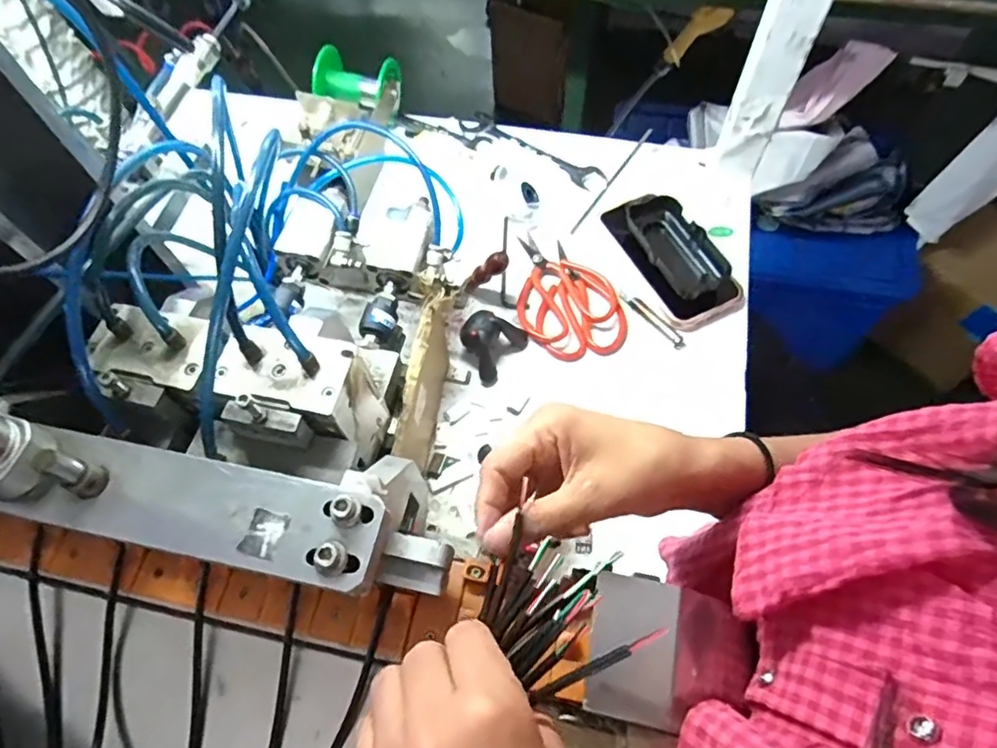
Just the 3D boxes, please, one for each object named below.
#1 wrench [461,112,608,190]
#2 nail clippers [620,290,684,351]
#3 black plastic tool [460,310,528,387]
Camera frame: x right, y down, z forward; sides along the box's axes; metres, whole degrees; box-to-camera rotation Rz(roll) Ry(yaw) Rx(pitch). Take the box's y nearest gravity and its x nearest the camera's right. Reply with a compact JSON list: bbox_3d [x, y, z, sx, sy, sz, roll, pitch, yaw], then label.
[{"bbox_3d":[0.034,-0.247,0.627,0.172,0.012,0.033,33,68,17],"label":"wrench"},{"bbox_3d":[0.140,-0.050,0.525,0.010,0.012,0.075,-37,67,-17],"label":"nail clippers"},{"bbox_3d":[-0.006,-0.029,0.498,0.040,0.047,0.060,33,67,17],"label":"black plastic tool"}]

